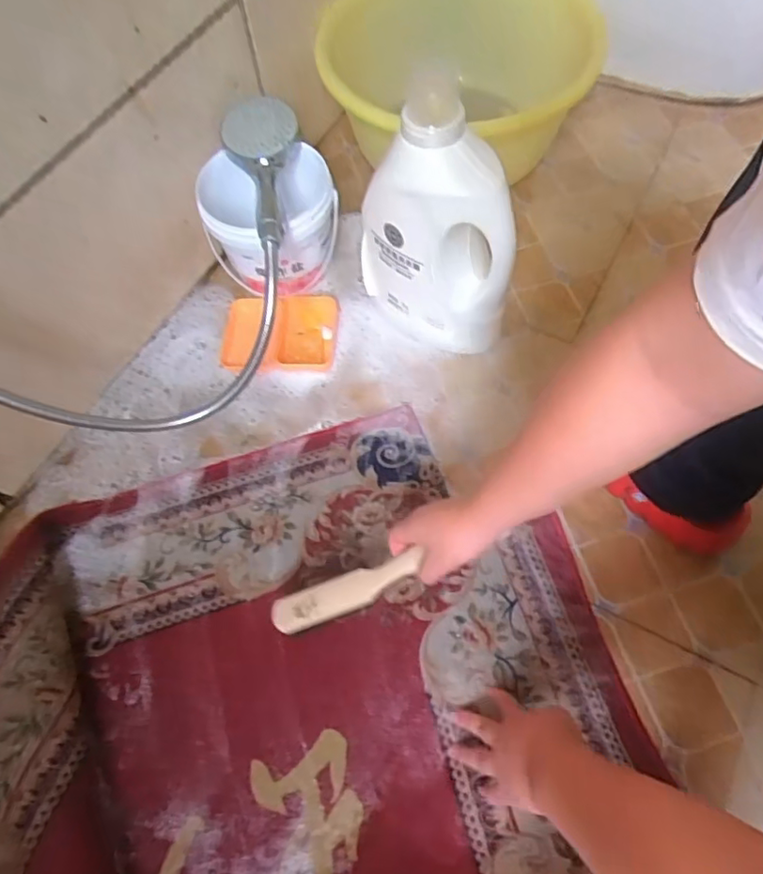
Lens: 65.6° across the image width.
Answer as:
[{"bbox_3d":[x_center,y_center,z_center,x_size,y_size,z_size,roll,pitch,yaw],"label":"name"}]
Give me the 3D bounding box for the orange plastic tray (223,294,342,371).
[{"bbox_3d":[-0.131,-0.133,0.762,0.145,0.024,0.110,-1,63,3],"label":"orange plastic tray"}]

